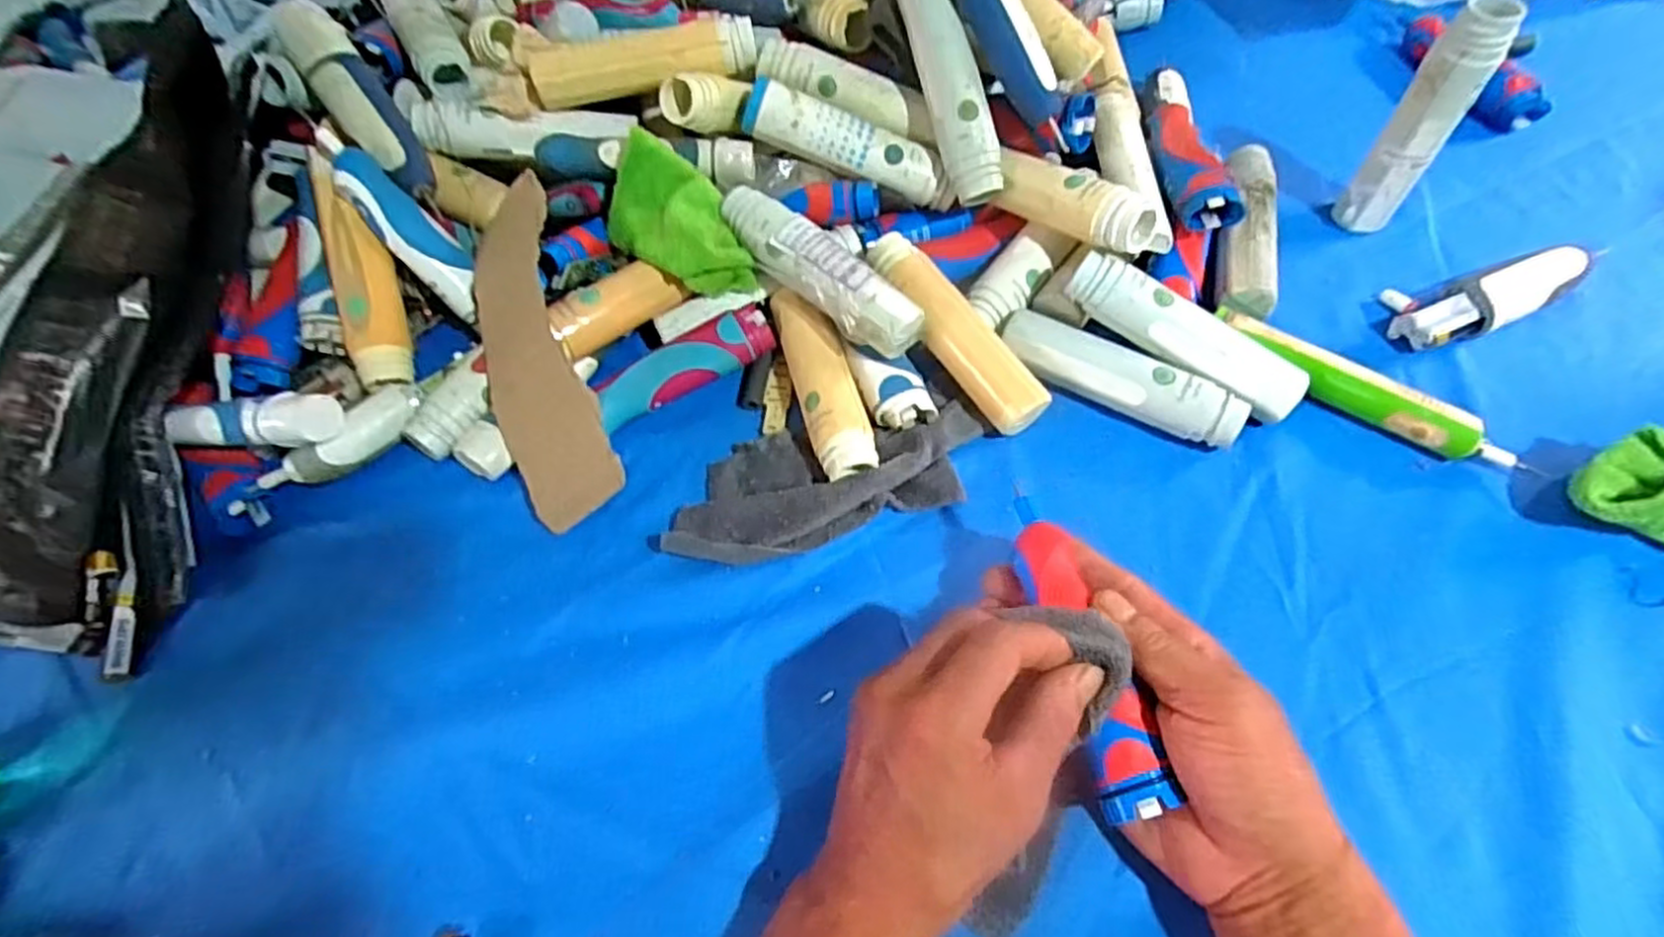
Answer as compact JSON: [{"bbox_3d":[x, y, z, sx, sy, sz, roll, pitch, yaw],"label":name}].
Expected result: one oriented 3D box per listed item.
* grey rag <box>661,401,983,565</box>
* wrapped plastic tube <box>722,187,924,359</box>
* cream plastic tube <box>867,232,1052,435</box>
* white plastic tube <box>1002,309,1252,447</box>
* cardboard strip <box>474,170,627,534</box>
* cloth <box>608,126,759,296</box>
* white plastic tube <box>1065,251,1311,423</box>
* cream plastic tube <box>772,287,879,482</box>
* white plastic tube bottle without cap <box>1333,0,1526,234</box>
[{"bbox_3d":[-0.002,0.006,0.426,0.179,0.018,0.075,-11,59,-3],"label":"grey rag"},{"bbox_3d":[-0.005,-0.121,0.450,0.046,0.036,0.140,-38,63,-18],"label":"wrapped plastic tube"},{"bbox_3d":[0.071,-0.084,0.444,0.031,0.025,0.143,-32,77,-14],"label":"cream plastic tube"},{"bbox_3d":[0.166,-0.050,0.440,0.138,0.033,0.034,25,64,18],"label":"white plastic tube"},{"bbox_3d":[-0.176,-0.072,0.441,0.072,0.029,0.215,-31,74,30],"label":"cardboard strip"},{"bbox_3d":[-0.094,-0.150,0.461,0.099,0.059,0.060,37,68,24],"label":"cloth"},{"bbox_3d":[0.200,-0.075,0.429,0.140,0.026,0.027,33,66,5],"label":"white plastic tube"},{"bbox_3d":[-0.005,-0.053,0.452,0.035,0.030,0.133,-16,59,-5],"label":"cream plastic tube"},{"bbox_3d":[0.356,-0.206,0.459,0.027,0.143,0.033,-40,65,-18],"label":"white plastic tube bottle without cap"}]

